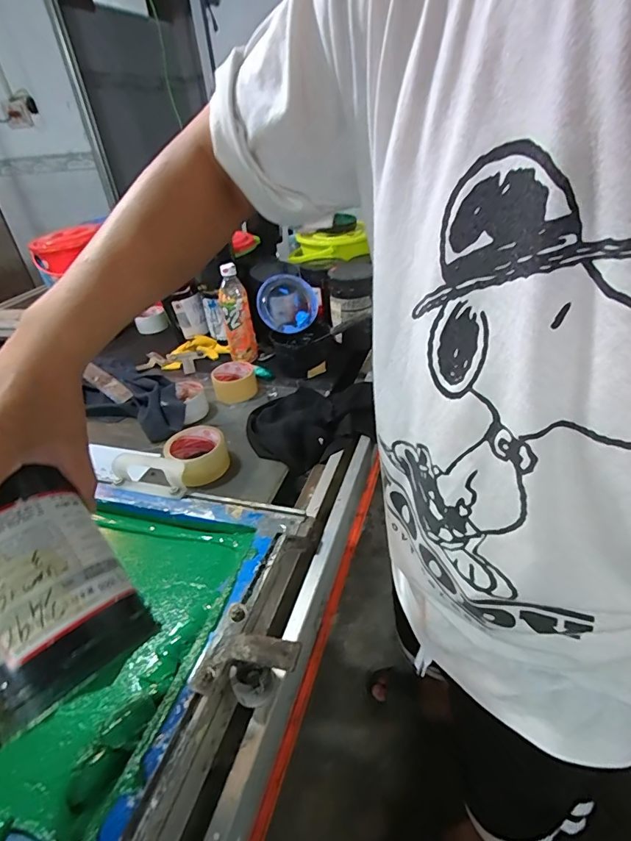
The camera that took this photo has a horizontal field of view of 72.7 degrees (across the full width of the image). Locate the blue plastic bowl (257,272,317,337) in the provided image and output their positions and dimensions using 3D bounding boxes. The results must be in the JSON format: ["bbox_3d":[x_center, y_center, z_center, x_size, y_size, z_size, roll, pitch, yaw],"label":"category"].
[{"bbox_3d":[-0.063,-0.257,0.973,0.134,0.078,0.139,-1,80,-5],"label":"blue plastic bowl"}]

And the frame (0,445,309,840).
[{"bbox_3d":[-0.325,0.197,0.465,0.532,0.043,0.390,8,38,19],"label":"frame"}]

